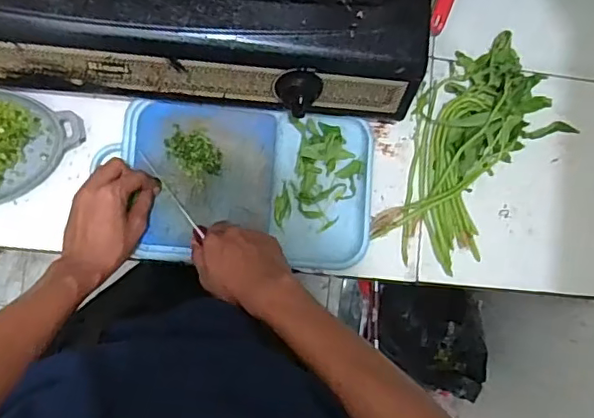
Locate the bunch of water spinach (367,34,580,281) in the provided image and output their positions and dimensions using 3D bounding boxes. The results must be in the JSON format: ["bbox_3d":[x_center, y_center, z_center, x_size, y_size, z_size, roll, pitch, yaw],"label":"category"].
[{"bbox_3d":[0.223,-0.073,0.716,0.177,0.045,0.300,40,82,-5],"label":"bunch of water spinach"}]

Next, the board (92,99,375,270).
[{"bbox_3d":[-0.061,-0.028,0.686,0.305,0.034,0.184,4,86,-8],"label":"board"}]

